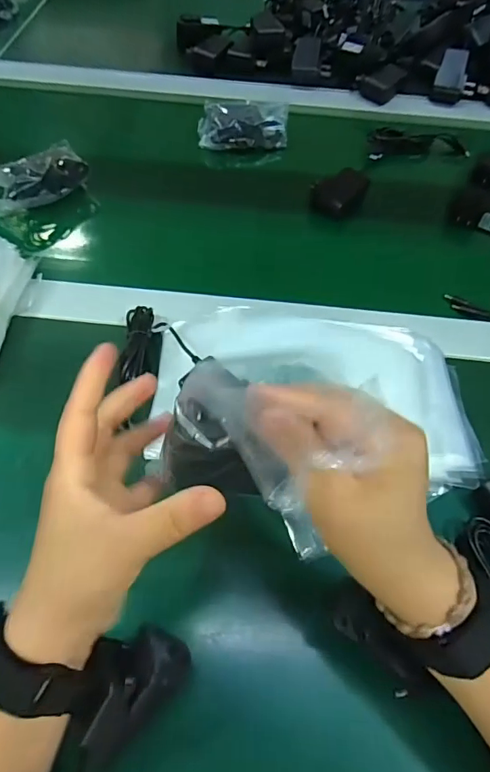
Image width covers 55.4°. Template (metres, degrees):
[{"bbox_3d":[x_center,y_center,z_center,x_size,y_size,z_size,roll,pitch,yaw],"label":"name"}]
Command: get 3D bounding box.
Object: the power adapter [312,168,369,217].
[{"bbox_3d":[0.122,-0.245,0.594,0.042,0.035,0.067,41,65,20],"label":"power adapter"}]

